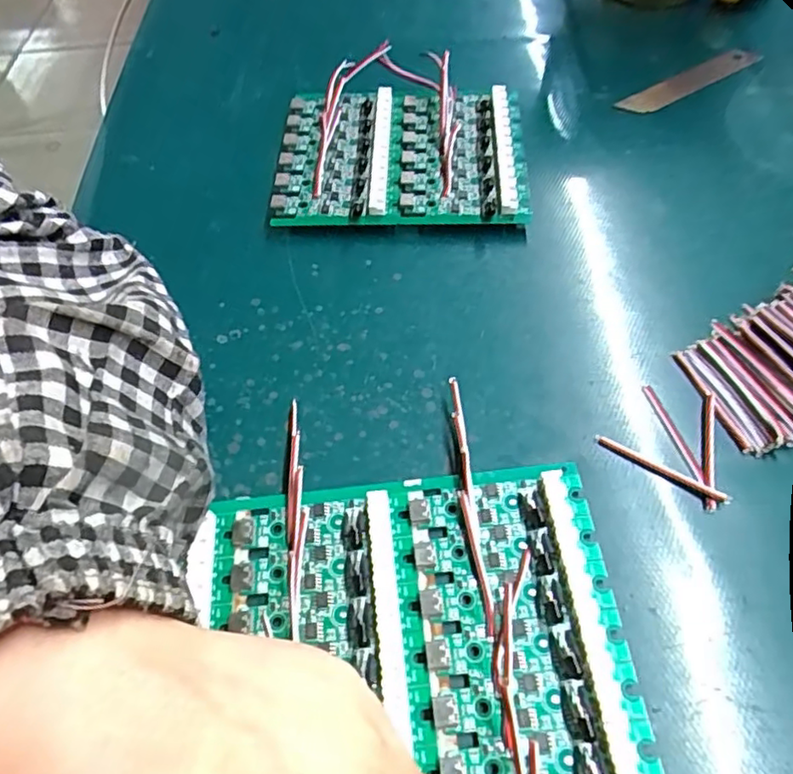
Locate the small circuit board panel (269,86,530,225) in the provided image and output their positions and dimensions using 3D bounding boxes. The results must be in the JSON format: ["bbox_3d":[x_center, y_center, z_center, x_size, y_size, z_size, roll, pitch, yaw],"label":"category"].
[{"bbox_3d":[0.002,-0.120,0.316,0.121,0.018,0.093,2,58,5],"label":"small circuit board panel"}]

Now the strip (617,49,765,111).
[{"bbox_3d":[0.167,-0.174,0.348,0.096,0.006,0.015,-29,60,-14],"label":"strip"}]

